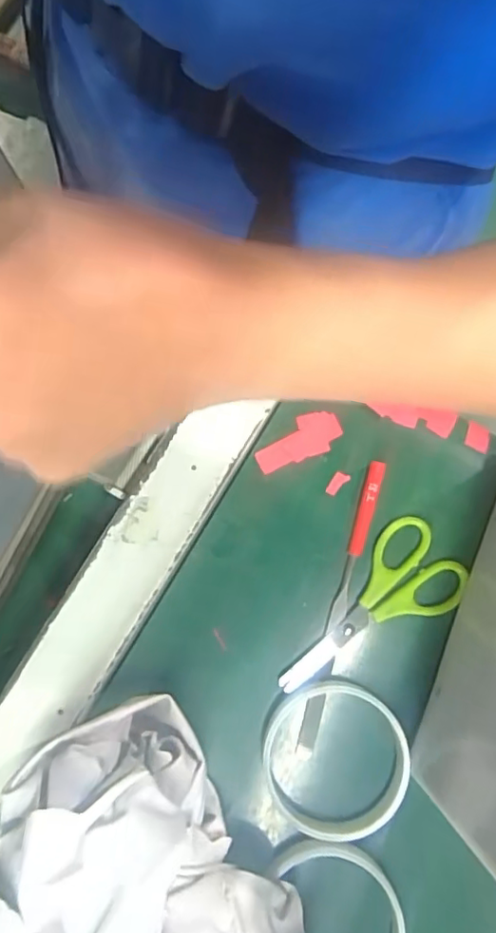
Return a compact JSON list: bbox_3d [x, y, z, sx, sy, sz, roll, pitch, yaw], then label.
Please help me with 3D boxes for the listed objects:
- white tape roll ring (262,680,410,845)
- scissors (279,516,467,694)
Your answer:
[{"bbox_3d":[0.051,0.170,0.342,0.084,0.010,0.084,0,79,1],"label":"white tape roll ring"},{"bbox_3d":[0.077,0.094,0.359,0.059,0.005,0.129,42,82,8],"label":"scissors"}]

